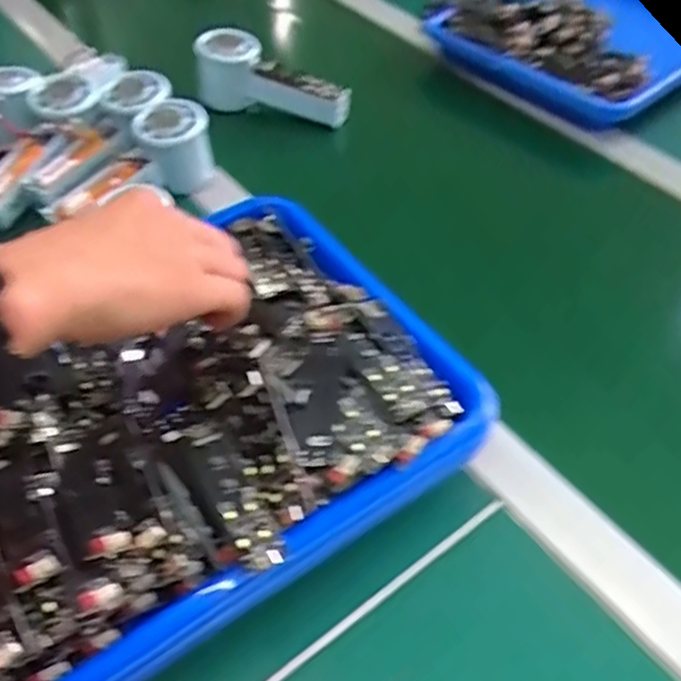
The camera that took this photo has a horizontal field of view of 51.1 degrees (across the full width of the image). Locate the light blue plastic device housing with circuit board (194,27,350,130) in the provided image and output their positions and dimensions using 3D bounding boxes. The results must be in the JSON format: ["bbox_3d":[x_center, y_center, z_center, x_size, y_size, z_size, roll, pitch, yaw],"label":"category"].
[{"bbox_3d":[-0.068,-0.263,0.718,0.156,0.076,0.060,6,48,4],"label":"light blue plastic device housing with circuit board"}]

